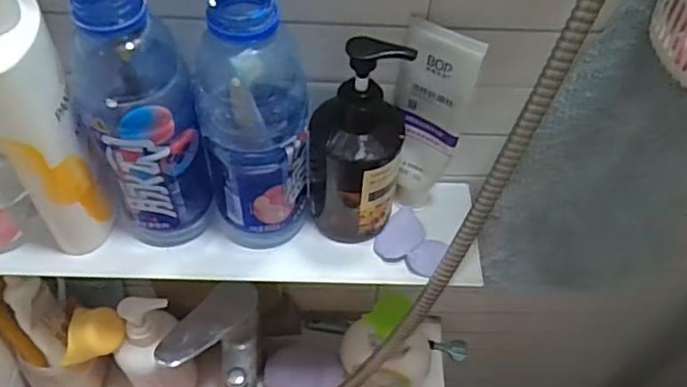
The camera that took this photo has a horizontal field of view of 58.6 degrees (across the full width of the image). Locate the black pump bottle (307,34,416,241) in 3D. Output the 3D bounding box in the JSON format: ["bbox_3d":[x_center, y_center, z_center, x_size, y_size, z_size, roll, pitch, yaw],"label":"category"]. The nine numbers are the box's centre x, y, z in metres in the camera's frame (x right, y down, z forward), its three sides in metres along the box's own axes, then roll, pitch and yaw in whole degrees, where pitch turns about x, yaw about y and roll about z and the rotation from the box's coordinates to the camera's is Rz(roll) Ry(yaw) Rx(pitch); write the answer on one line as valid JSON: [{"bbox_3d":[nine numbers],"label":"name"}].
[{"bbox_3d":[0.010,-0.034,0.434,0.067,0.167,0.058,8,52,4],"label":"black pump bottle"}]

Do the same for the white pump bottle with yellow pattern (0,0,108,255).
[{"bbox_3d":[-0.193,-0.058,0.374,0.050,0.256,0.051,-25,57,-20],"label":"white pump bottle with yellow pattern"}]

